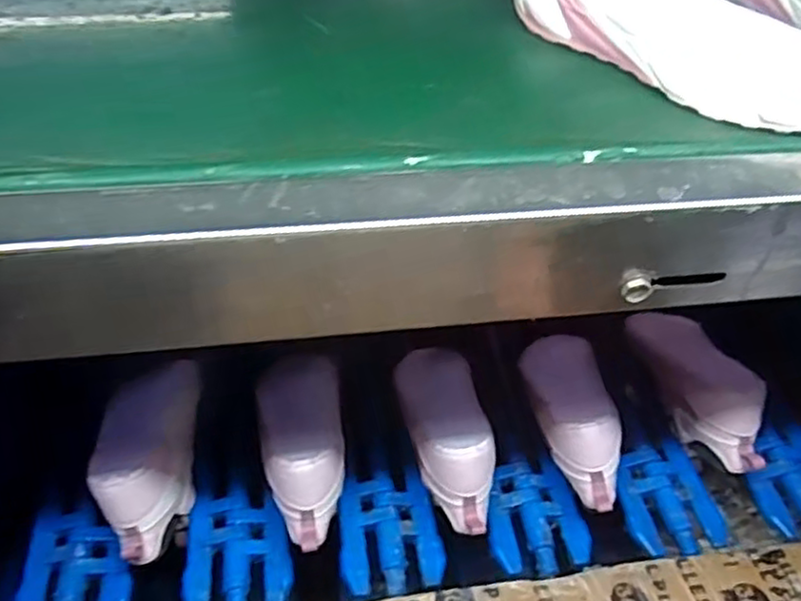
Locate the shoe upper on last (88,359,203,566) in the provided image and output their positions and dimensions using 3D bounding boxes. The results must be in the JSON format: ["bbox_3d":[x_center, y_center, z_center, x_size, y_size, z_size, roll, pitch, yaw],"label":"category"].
[{"bbox_3d":[-0.231,0.142,0.627,0.077,0.089,0.195,-1,49,-6],"label":"shoe upper on last"}]

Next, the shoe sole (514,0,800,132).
[{"bbox_3d":[0.175,-0.164,0.409,0.218,0.043,0.096,25,50,19],"label":"shoe sole"}]

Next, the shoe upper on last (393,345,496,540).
[{"bbox_3d":[0.041,0.104,0.645,0.076,0.064,0.218,-3,49,-7],"label":"shoe upper on last"}]

